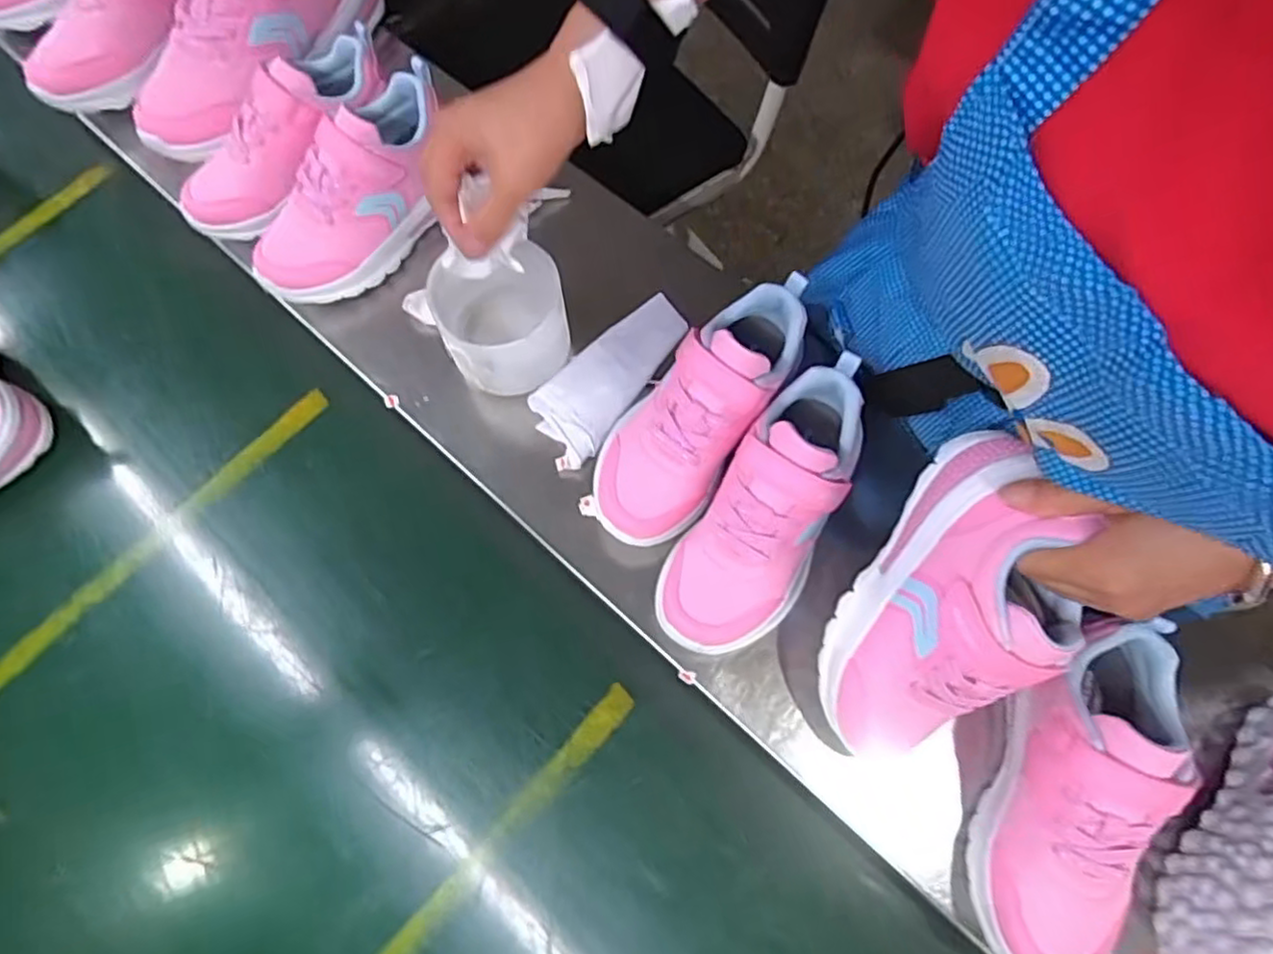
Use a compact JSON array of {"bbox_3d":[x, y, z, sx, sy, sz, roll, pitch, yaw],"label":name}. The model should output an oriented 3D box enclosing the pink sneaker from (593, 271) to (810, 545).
[{"bbox_3d":[0.041,-0.050,0.478,0.086,0.075,0.206,36,89,12],"label":"pink sneaker"}]

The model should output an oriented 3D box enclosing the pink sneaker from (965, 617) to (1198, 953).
[{"bbox_3d":[0.251,0.179,0.385,0.074,0.082,0.197,21,71,7],"label":"pink sneaker"}]

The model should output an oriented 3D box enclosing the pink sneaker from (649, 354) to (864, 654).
[{"bbox_3d":[0.088,0.021,0.453,0.077,0.073,0.201,30,86,10],"label":"pink sneaker"}]

